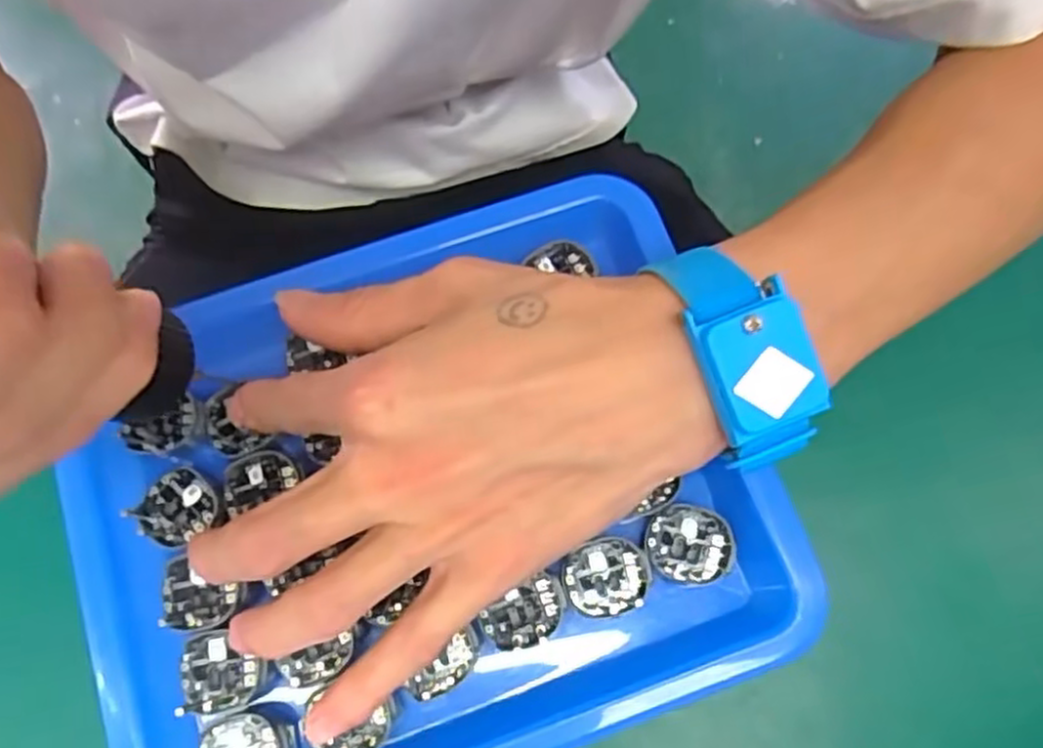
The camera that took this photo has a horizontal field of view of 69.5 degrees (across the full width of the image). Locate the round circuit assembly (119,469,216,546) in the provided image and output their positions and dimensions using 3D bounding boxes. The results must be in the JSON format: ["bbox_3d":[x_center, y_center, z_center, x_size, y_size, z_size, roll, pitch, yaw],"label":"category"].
[{"bbox_3d":[-0.114,0.044,0.248,0.023,0.006,0.024,0,74,1],"label":"round circuit assembly"}]

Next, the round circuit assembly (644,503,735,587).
[{"bbox_3d":[0.055,0.056,0.248,0.028,0.011,0.025,16,75,5],"label":"round circuit assembly"}]

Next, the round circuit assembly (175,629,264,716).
[{"bbox_3d":[-0.095,0.094,0.236,0.026,0.004,0.023,-4,74,0],"label":"round circuit assembly"}]

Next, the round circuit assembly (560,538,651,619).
[{"bbox_3d":[0.028,0.066,0.241,0.027,0.004,0.023,-24,75,-5],"label":"round circuit assembly"}]

